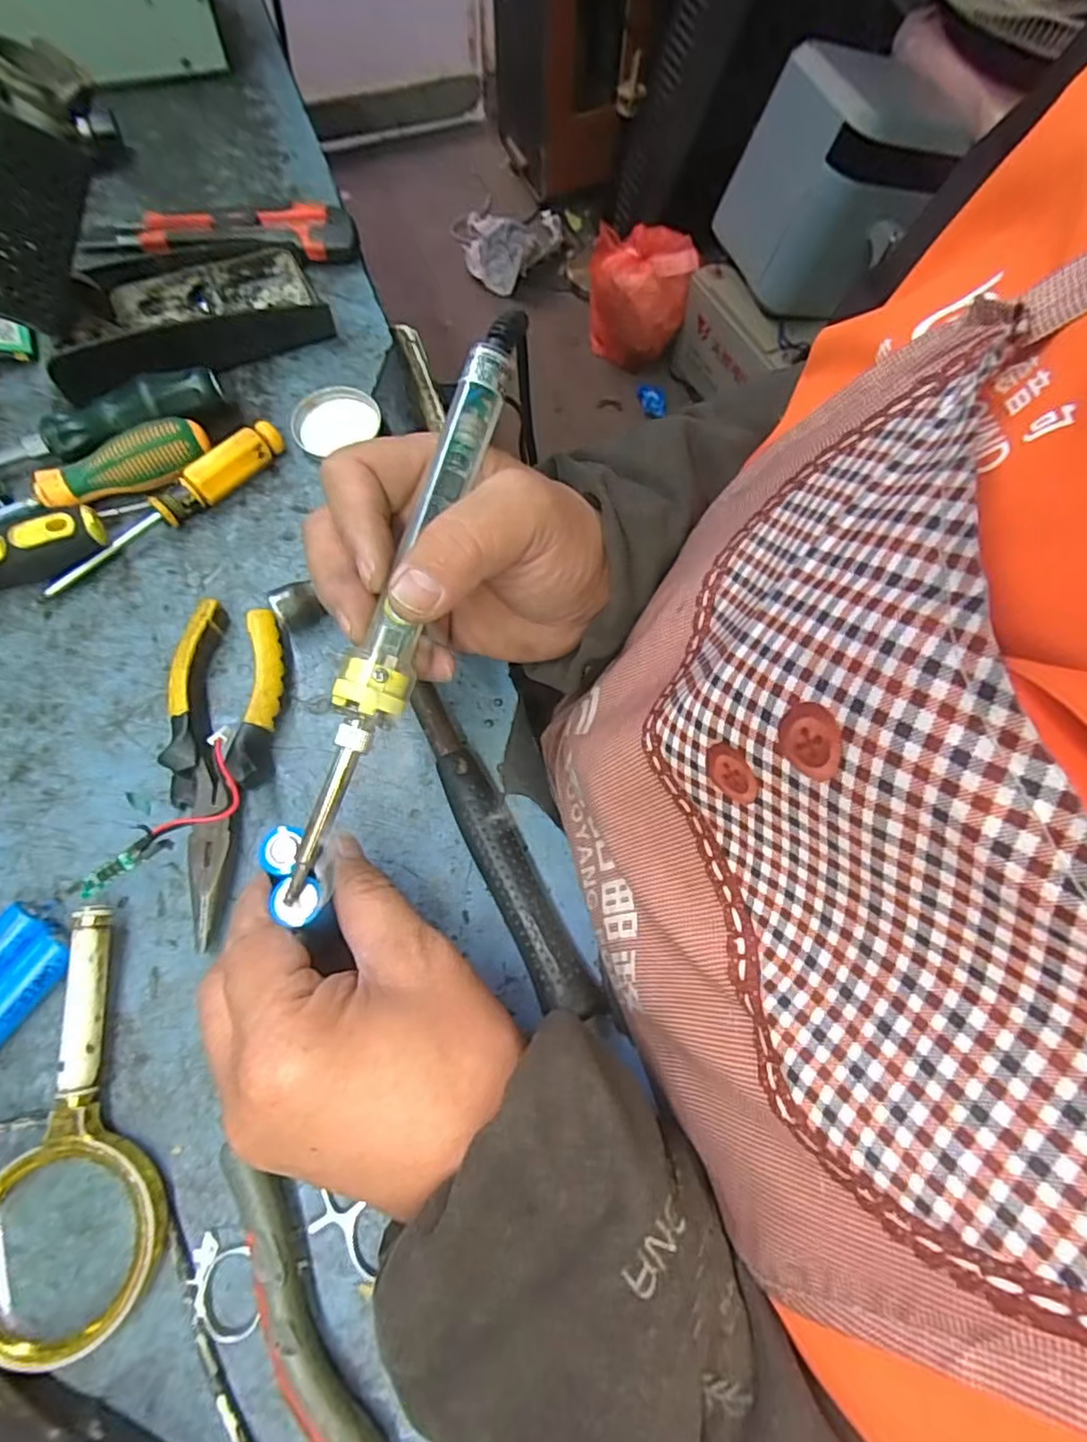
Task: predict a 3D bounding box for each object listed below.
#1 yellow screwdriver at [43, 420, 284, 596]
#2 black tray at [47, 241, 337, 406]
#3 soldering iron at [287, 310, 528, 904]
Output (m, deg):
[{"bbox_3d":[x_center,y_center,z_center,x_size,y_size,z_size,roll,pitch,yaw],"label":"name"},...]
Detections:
[{"bbox_3d":[-0.200,-0.114,0.351,0.016,0.023,0.142,40,72,12],"label":"yellow screwdriver"},{"bbox_3d":[-0.218,-0.249,0.395,0.155,0.035,0.081,-27,72,-13],"label":"black tray"},{"bbox_3d":[-0.046,-0.053,0.238,0.021,0.021,0.230,17,82,4],"label":"soldering iron"}]

